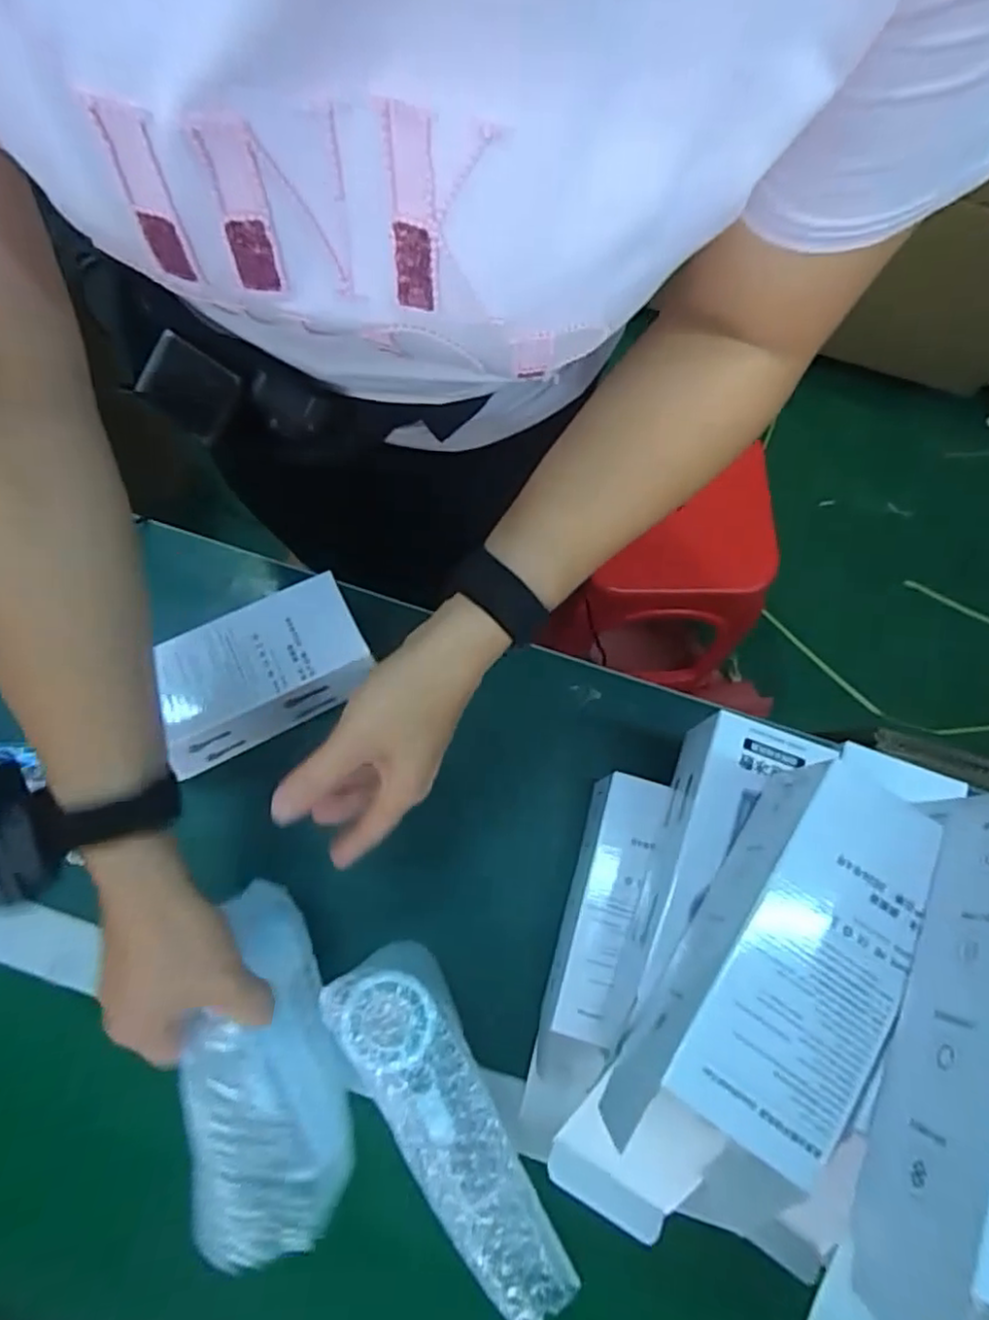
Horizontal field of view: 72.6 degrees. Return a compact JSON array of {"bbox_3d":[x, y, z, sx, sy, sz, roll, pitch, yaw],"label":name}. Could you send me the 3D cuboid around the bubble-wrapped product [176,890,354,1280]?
[{"bbox_3d":[-0.137,0.241,0.403,0.081,0.055,0.196,-5,72,-3],"label":"bubble-wrapped product"}]

